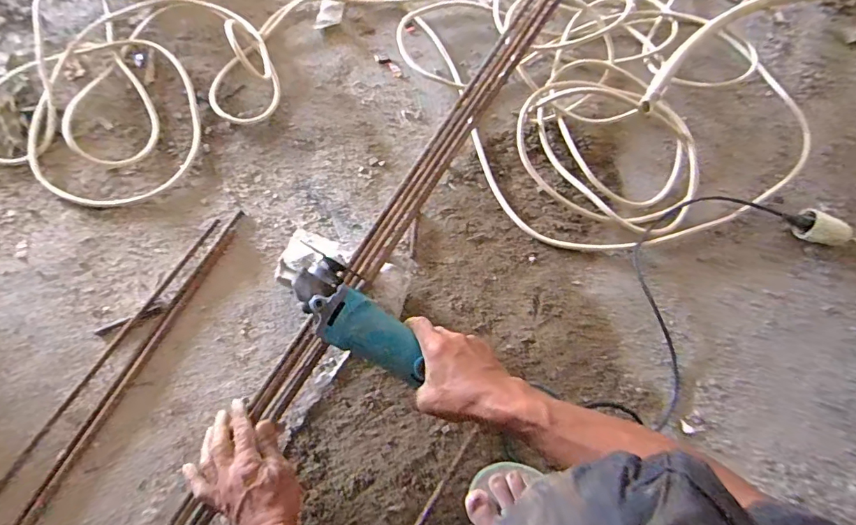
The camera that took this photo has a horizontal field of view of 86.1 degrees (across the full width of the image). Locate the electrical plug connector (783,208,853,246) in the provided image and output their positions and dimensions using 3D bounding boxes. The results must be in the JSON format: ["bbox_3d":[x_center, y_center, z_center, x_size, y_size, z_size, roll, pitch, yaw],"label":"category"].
[{"bbox_3d":[0.589,-0.050,0.692,0.089,0.036,0.047,29,72,10],"label":"electrical plug connector"}]

